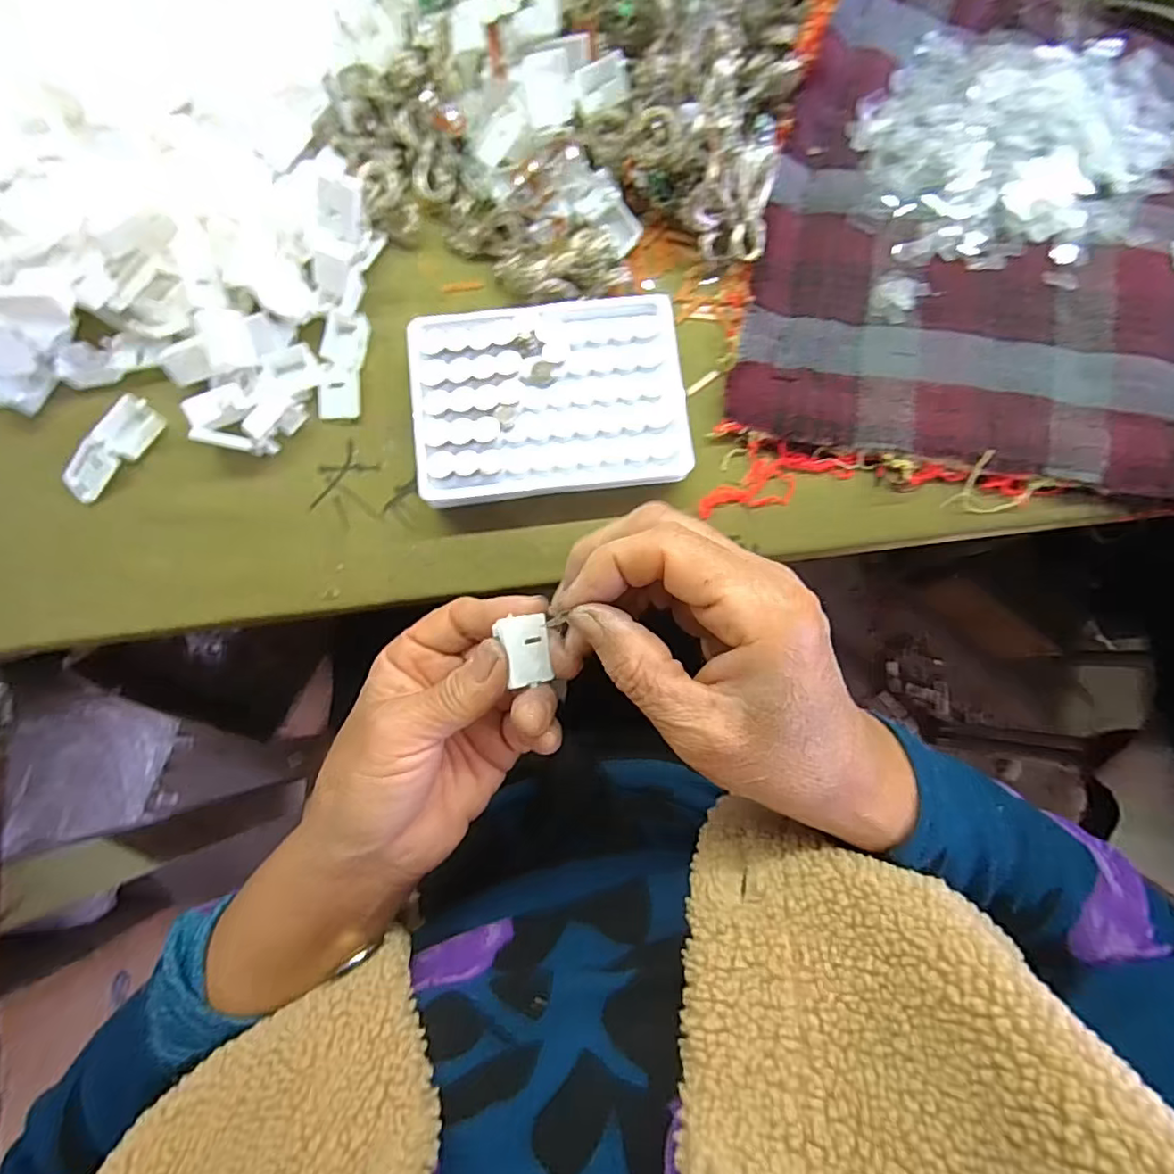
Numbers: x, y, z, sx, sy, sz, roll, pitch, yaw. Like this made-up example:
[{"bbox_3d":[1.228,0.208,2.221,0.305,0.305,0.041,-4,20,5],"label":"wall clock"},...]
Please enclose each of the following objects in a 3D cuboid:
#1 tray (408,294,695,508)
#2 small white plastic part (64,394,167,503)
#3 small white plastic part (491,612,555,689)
[{"bbox_3d":[-0.018,-0.093,0.297,0.130,0.020,0.094,-8,83,0],"label":"tray"},{"bbox_3d":[-0.236,-0.068,0.297,0.019,0.013,0.055,42,85,5],"label":"small white plastic part"},{"bbox_3d":[-0.025,0.025,0.234,0.019,0.008,0.025,-3,81,-31],"label":"small white plastic part"}]

